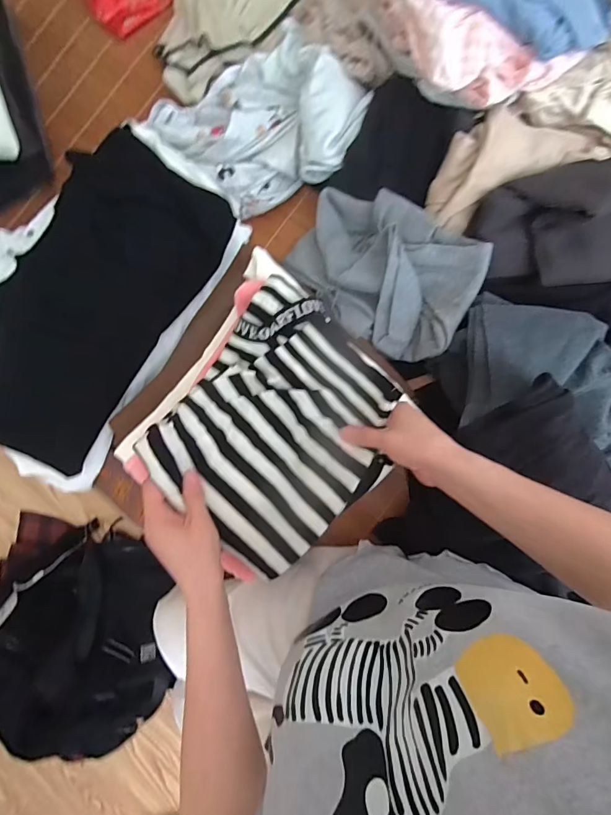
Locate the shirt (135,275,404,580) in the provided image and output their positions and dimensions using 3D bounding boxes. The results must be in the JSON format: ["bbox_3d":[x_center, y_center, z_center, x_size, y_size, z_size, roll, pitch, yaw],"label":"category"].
[{"bbox_3d":[-0.033,0.019,0.464,0.242,0.081,0.259,43,90,8],"label":"shirt"}]

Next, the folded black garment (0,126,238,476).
[{"bbox_3d":[-0.338,-0.158,0.620,0.274,0.040,0.466,33,89,8],"label":"folded black garment"}]

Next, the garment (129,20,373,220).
[{"bbox_3d":[-0.083,-0.422,0.614,0.306,0.087,0.226,-16,83,5],"label":"garment"}]

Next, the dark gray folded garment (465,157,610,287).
[{"bbox_3d":[0.336,-0.228,0.515,0.214,0.090,0.147,-12,84,5],"label":"dark gray folded garment"}]

